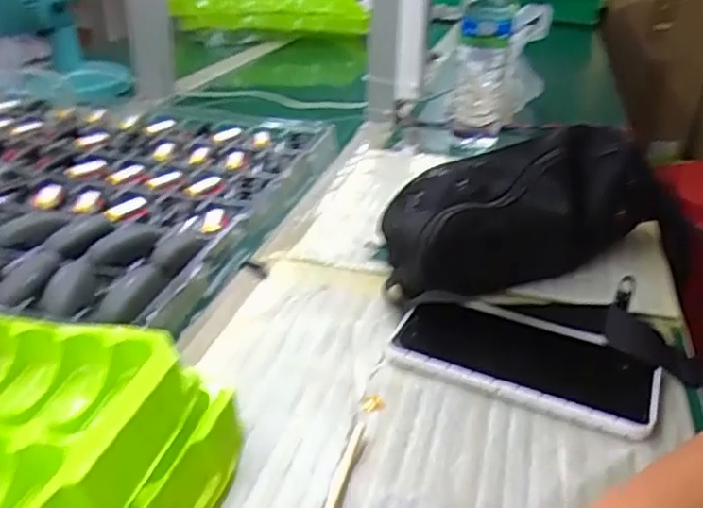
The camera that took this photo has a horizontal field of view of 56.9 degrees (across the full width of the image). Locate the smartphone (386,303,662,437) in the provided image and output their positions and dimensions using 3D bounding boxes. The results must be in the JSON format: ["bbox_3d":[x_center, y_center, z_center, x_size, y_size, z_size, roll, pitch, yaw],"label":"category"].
[{"bbox_3d":[0.112,0.068,0.428,0.165,0.019,0.076,15,32,19],"label":"smartphone"}]

